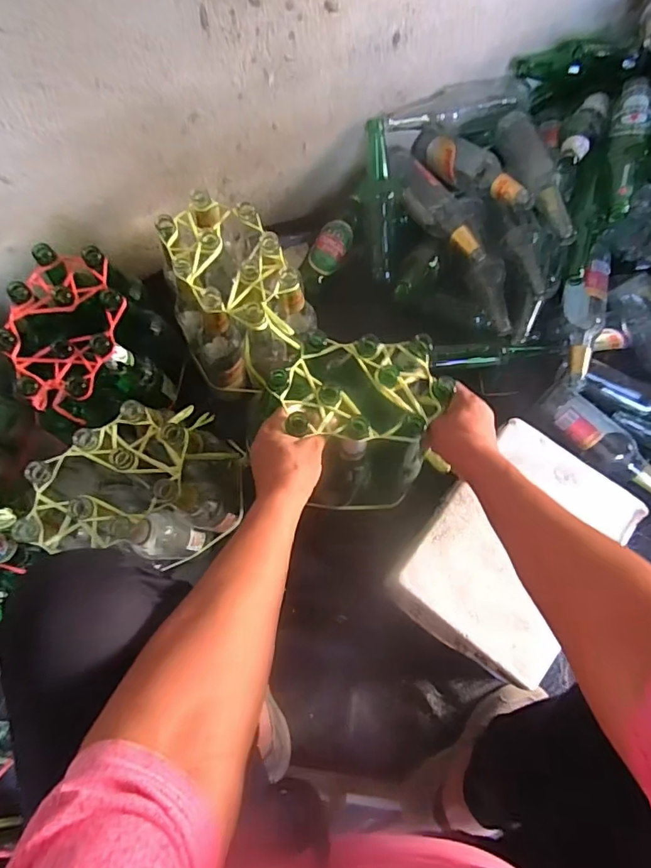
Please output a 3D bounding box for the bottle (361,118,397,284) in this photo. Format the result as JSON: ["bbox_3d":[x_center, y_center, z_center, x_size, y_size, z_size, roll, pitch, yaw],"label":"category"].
[{"bbox_3d":[0.093,-0.403,0.890,0.059,0.072,0.256,-6,109,-2],"label":"bottle"}]

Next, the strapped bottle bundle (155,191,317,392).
[{"bbox_3d":[-0.139,-0.198,0.784,0.192,0.206,0.238,-29,76,-8],"label":"strapped bottle bundle"}]

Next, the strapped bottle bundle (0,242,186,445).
[{"bbox_3d":[-0.345,-0.109,0.780,0.182,0.281,0.220,2,74,1],"label":"strapped bottle bundle"}]

